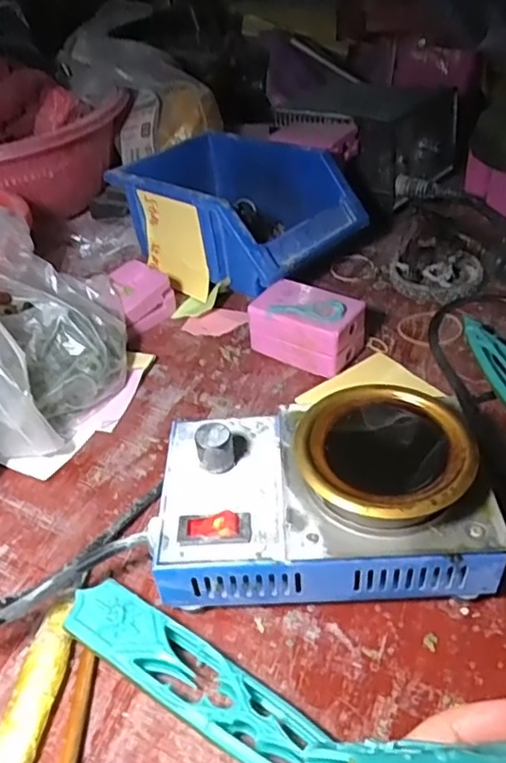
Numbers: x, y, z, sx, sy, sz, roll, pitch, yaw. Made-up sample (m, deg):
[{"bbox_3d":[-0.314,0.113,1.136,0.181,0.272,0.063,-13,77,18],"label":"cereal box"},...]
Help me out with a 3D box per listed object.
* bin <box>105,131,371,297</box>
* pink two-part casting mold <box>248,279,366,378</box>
[{"bbox_3d":[-0.012,-0.135,0.503,0.178,0.085,0.123,29,51,35],"label":"bin"},{"bbox_3d":[0.037,-0.037,0.415,0.066,0.043,0.043,24,48,31],"label":"pink two-part casting mold"}]

